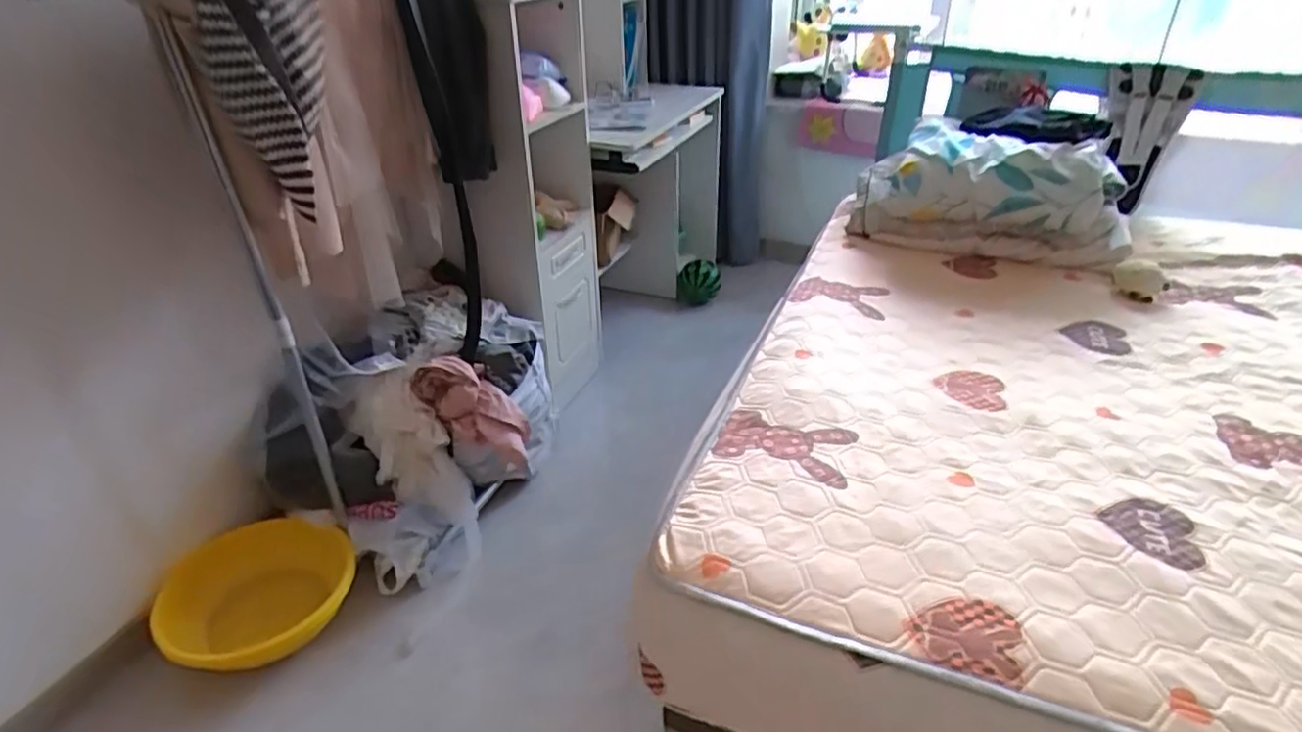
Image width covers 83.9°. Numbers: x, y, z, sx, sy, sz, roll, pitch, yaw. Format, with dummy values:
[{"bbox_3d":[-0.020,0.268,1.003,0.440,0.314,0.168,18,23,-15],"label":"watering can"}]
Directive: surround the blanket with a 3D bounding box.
[{"bbox_3d":[0.813,-0.404,1.749,0.590,0.258,0.250,16,36,24],"label":"blanket"}]

